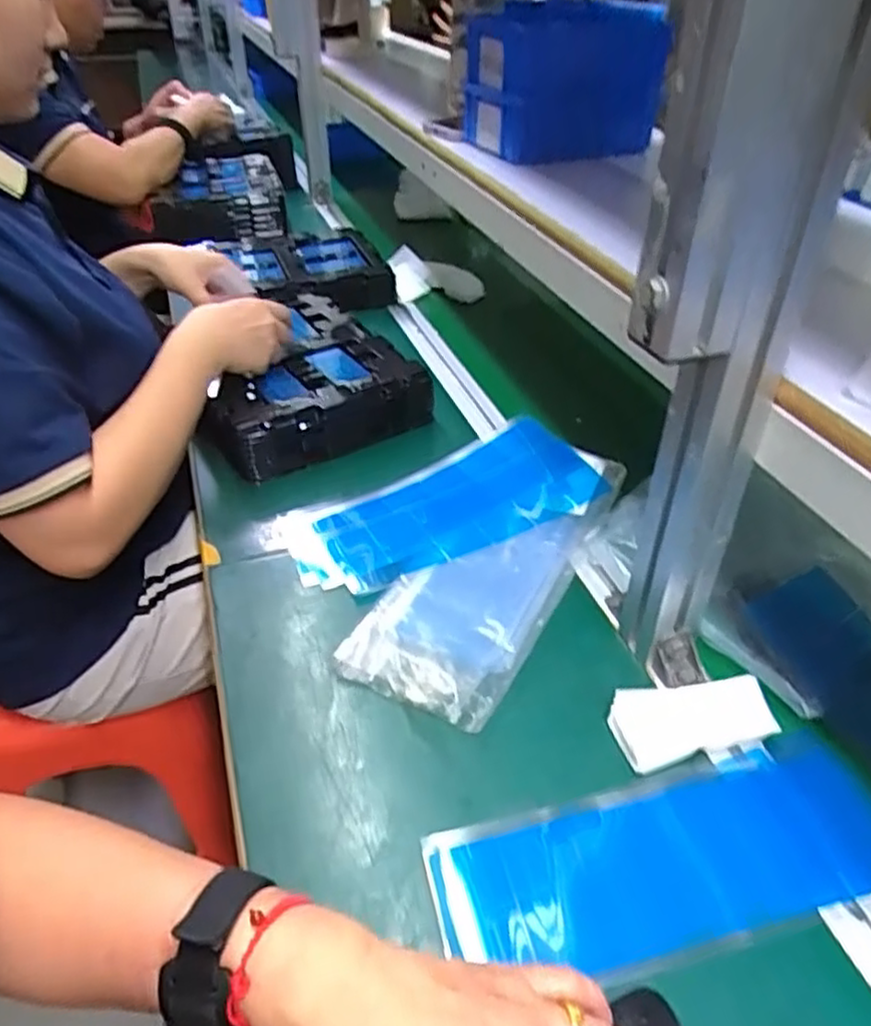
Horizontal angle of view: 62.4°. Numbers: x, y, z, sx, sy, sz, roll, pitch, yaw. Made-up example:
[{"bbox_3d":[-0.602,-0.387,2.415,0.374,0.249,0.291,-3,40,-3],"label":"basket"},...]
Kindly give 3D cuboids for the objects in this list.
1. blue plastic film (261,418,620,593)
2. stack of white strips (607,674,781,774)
[{"bbox_3d":[0.002,-0.004,0.664,0.291,0.024,0.146,-19,41,-12],"label":"blue plastic film"},{"bbox_3d":[0.169,0.136,0.477,0.102,0.023,0.044,-7,39,-11],"label":"stack of white strips"}]

